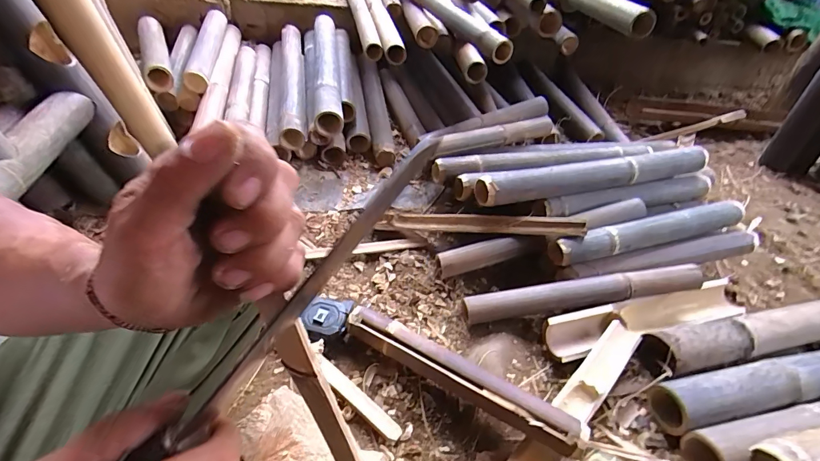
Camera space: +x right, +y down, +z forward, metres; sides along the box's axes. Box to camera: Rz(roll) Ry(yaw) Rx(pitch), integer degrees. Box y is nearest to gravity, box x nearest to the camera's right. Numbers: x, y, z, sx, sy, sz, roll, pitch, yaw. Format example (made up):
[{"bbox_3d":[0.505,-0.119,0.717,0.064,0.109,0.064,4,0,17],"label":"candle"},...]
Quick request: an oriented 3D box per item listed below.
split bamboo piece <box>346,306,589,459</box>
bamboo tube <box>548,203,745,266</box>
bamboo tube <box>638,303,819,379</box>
[{"bbox_3d":[0.068,0.215,0.603,0.383,0.042,0.057,27,46,17],"label":"split bamboo piece"},{"bbox_3d":[0.521,0.004,0.849,0.483,0.065,0.055,-8,46,-17],"label":"bamboo tube"},{"bbox_3d":[0.763,0.184,0.783,0.729,0.069,0.085,-6,46,-16],"label":"bamboo tube"}]

